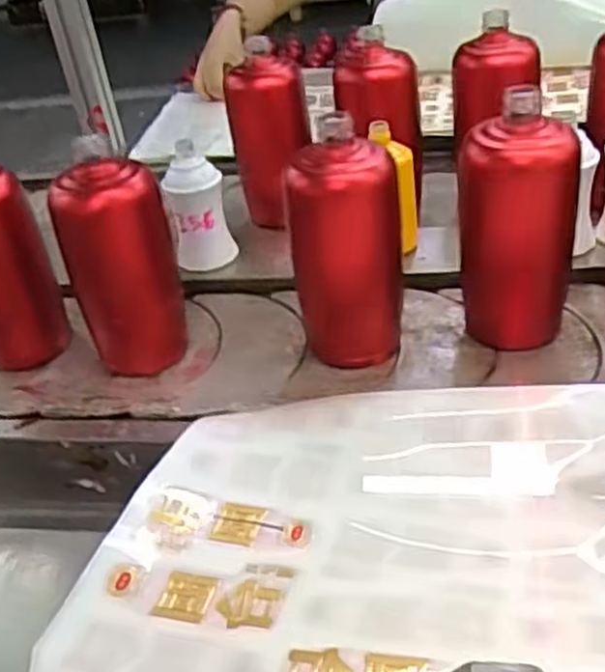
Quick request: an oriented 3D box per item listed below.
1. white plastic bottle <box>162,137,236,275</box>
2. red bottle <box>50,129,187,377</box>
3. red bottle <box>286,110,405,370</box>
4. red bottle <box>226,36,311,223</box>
[{"bbox_3d":[-0.097,-0.112,0.730,0.055,0.127,0.054,-11,33,-4],"label":"white plastic bottle"},{"bbox_3d":[-0.144,-0.058,0.617,0.065,0.173,0.061,9,37,25],"label":"red bottle"},{"bbox_3d":[0.034,-0.059,0.580,0.070,0.181,0.064,-23,41,-24],"label":"red bottle"},{"bbox_3d":[-0.033,-0.208,0.805,0.071,0.167,0.059,-25,36,-23],"label":"red bottle"}]

